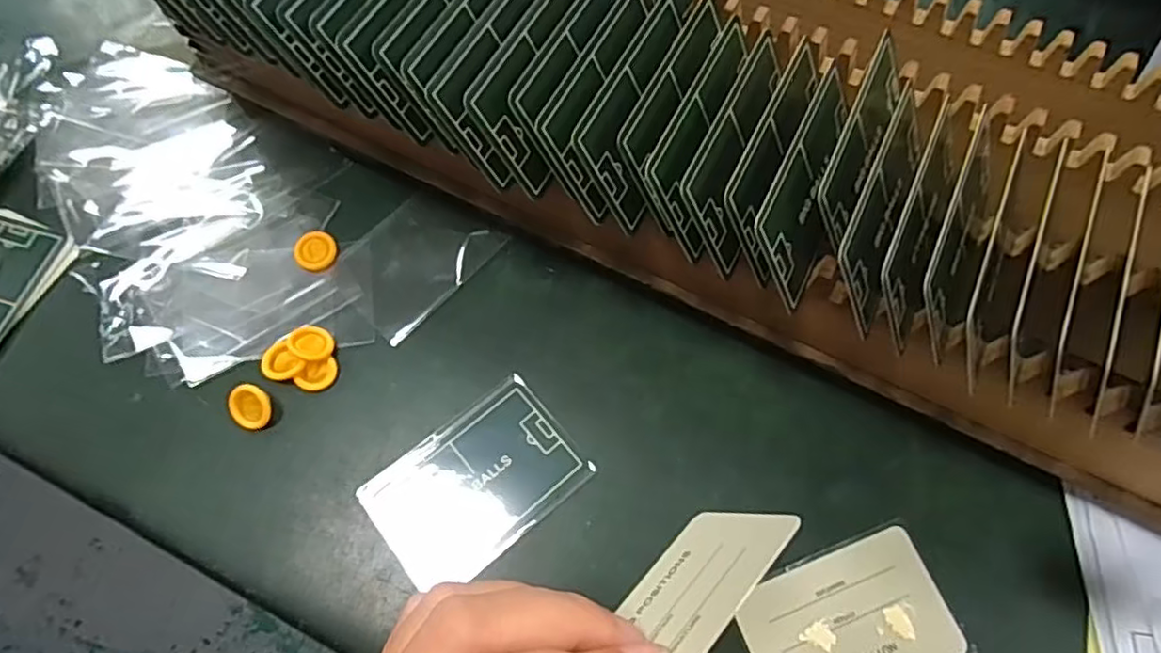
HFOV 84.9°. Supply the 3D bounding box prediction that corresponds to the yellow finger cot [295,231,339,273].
[{"bbox_3d":[-0.135,-0.039,0.324,0.020,0.005,0.022,0,68,-1],"label":"yellow finger cot"}]

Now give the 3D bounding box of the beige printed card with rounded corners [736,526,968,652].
[{"bbox_3d":[0.111,0.124,0.264,0.084,0.004,0.053,-19,70,-8],"label":"beige printed card with rounded corners"}]

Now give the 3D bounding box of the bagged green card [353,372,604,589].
[{"bbox_3d":[-0.045,0.069,0.283,0.088,0.004,0.060,-37,74,-16],"label":"bagged green card"}]

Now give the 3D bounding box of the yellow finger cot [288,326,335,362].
[{"bbox_3d":[-0.127,0.008,0.301,0.020,0.004,0.017,17,63,-18],"label":"yellow finger cot"}]

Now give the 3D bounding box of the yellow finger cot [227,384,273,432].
[{"bbox_3d":[-0.150,0.037,0.289,0.017,0.004,0.021,-38,102,-3],"label":"yellow finger cot"}]

